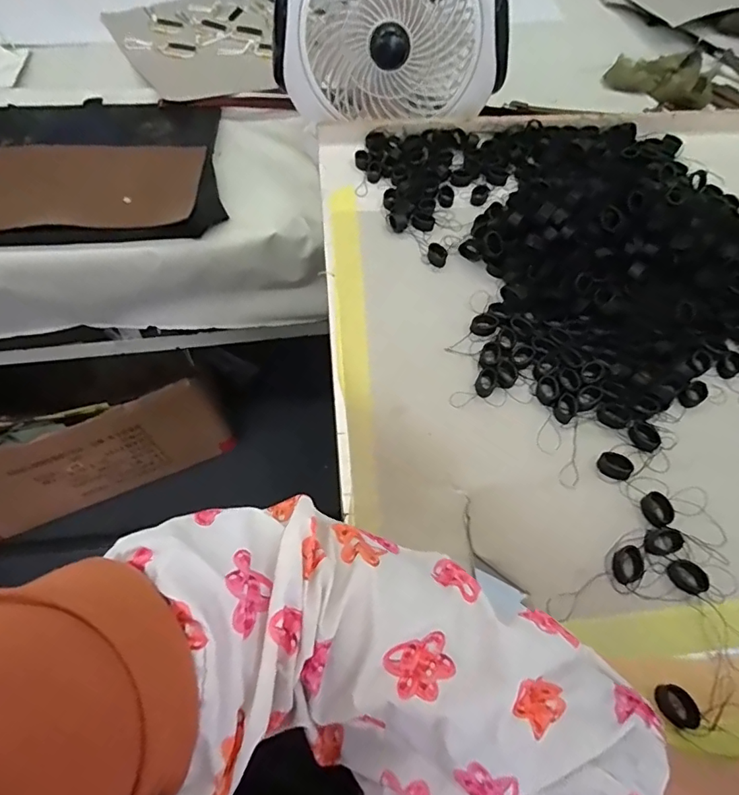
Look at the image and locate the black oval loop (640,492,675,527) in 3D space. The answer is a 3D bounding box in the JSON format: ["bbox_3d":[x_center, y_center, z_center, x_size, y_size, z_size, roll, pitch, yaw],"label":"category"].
[{"bbox_3d":[0.181,0.070,0.316,0.016,0.007,0.020,-16,61,-9],"label":"black oval loop"}]

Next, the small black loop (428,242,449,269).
[{"bbox_3d":[0.058,-0.122,0.433,0.018,0.012,0.016,18,61,10],"label":"small black loop"}]

